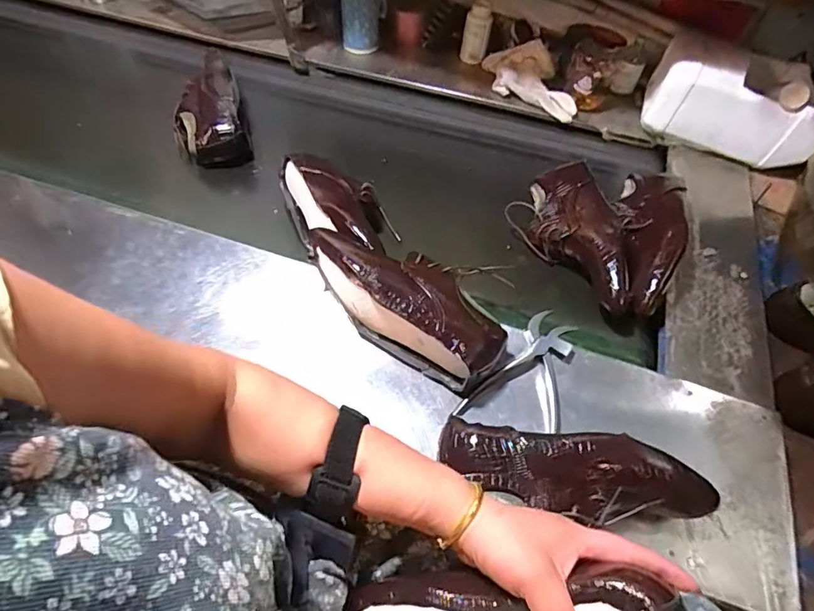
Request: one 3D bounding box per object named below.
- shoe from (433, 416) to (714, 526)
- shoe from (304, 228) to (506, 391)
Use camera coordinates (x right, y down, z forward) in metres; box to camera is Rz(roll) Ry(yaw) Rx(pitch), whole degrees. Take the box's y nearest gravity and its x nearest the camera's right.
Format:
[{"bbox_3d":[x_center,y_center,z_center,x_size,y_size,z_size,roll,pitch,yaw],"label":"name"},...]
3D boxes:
[{"bbox_3d":[0.159,0.172,0.482,0.253,0.084,0.075,7,58,3],"label":"shoe"},{"bbox_3d":[-0.001,-0.006,0.585,0.256,0.087,0.100,32,63,17],"label":"shoe"}]

